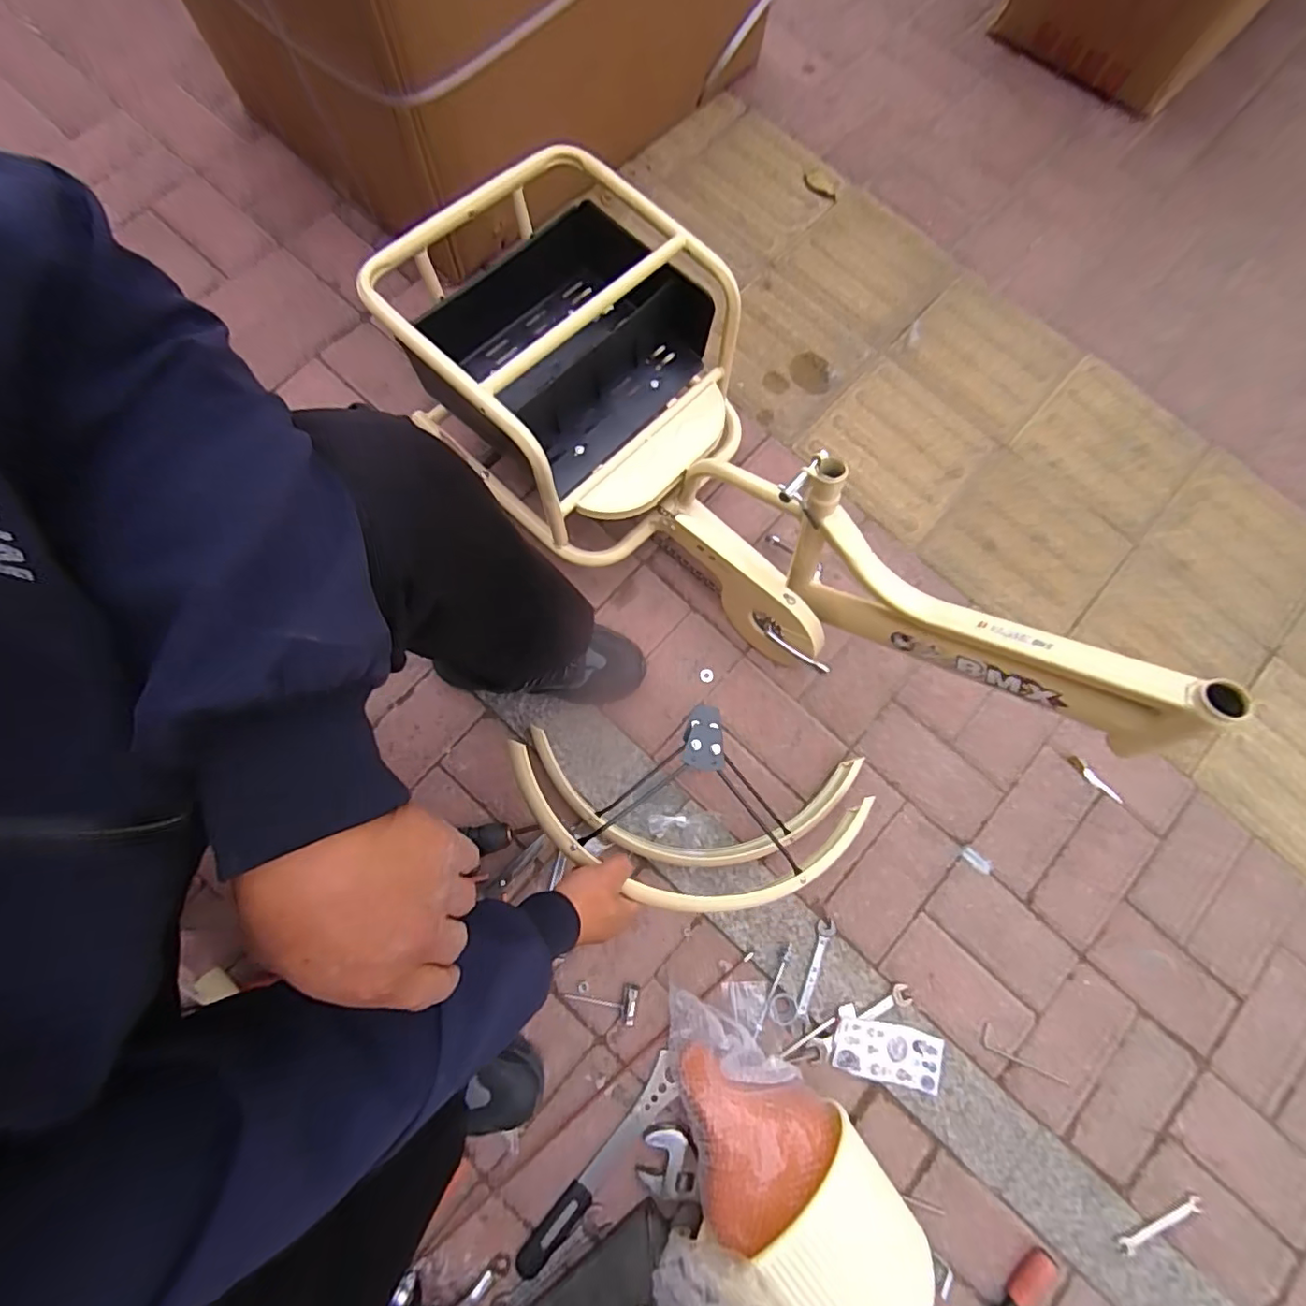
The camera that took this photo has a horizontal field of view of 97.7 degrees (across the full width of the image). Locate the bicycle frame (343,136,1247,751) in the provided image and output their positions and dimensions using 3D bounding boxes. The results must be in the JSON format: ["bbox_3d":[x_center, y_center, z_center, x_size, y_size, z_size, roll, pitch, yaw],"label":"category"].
[{"bbox_3d":[0.141,-0.208,0.698,0.872,0.374,0.343,29,79,4],"label":"bicycle frame"}]

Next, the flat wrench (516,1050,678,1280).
[{"bbox_3d":[-0.060,0.622,0.693,0.041,0.014,0.276,40,80,6],"label":"flat wrench"}]

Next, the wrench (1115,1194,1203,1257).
[{"bbox_3d":[0.634,0.714,0.713,0.116,0.005,0.022,-27,79,-2],"label":"wrench"}]

